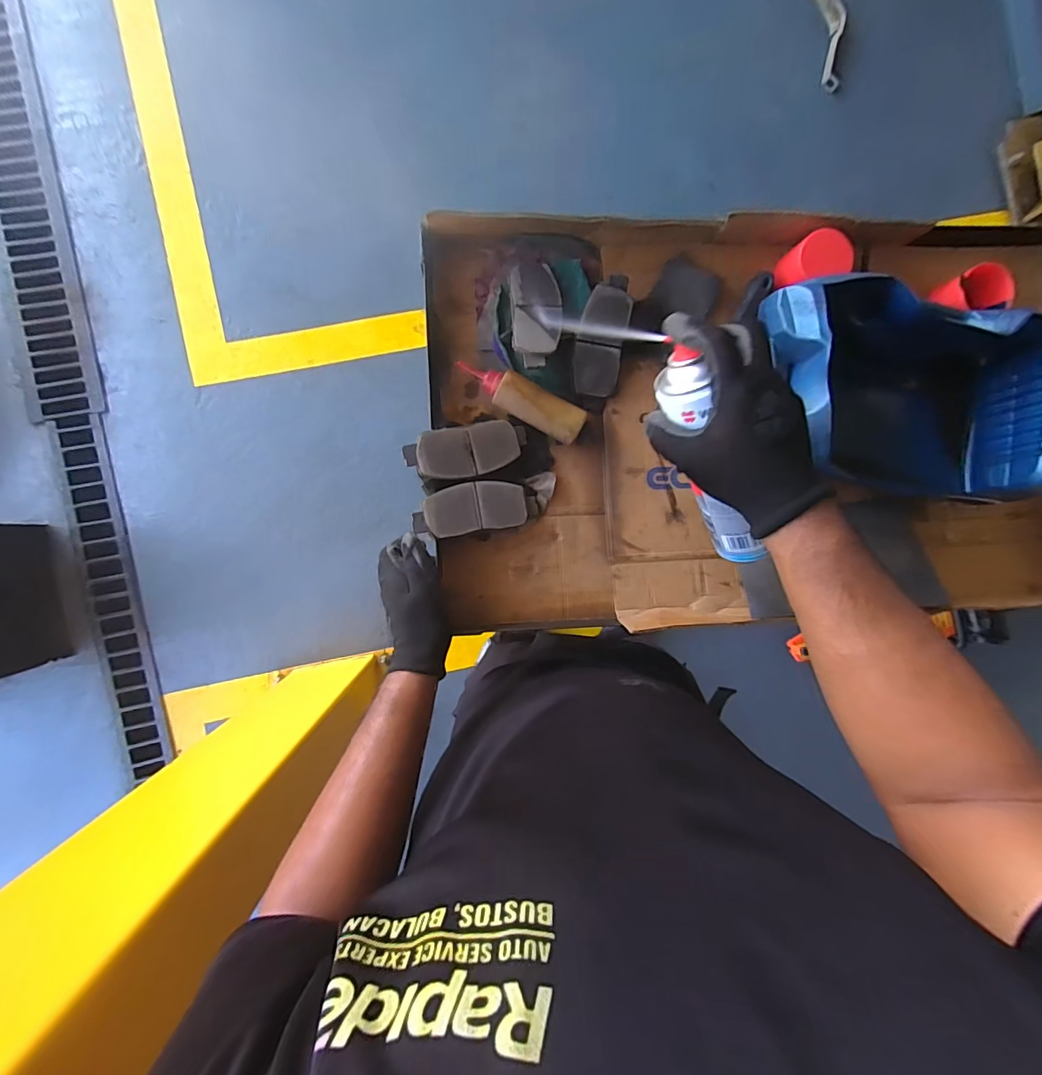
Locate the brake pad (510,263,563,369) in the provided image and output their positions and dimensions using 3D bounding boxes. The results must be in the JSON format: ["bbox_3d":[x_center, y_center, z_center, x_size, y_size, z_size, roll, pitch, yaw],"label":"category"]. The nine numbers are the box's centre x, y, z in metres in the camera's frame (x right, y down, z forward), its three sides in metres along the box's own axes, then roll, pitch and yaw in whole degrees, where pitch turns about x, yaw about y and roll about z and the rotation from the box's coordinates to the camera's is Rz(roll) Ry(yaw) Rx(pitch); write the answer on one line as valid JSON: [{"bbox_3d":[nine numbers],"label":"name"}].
[{"bbox_3d":[0.018,-0.253,0.539,0.056,0.024,0.133,-3,85,-1],"label":"brake pad"}]

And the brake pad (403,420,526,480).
[{"bbox_3d":[-0.055,-0.096,0.529,0.138,0.017,0.053,-16,85,-24],"label":"brake pad"}]

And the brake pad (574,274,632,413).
[{"bbox_3d":[0.090,-0.221,0.549,0.052,0.015,0.144,9,107,0],"label":"brake pad"}]

